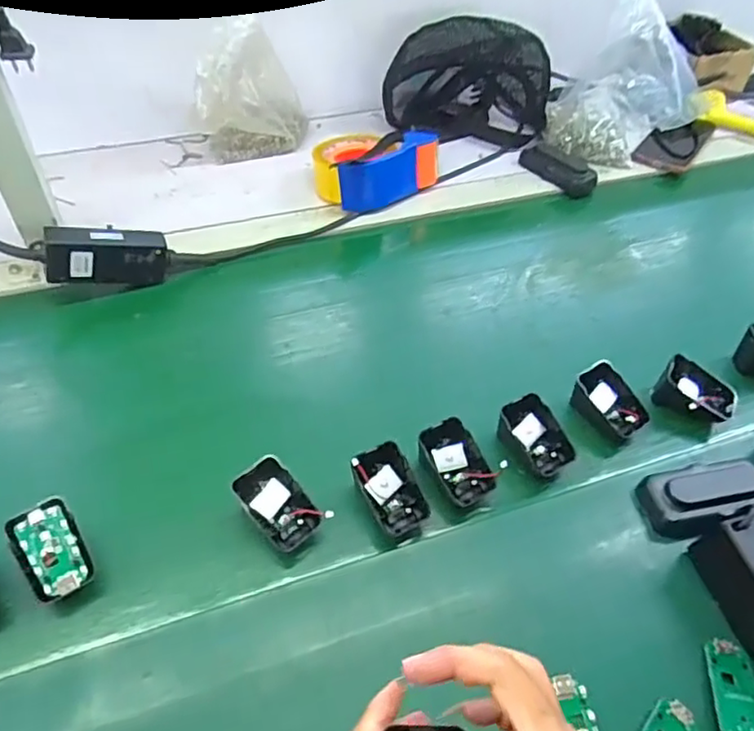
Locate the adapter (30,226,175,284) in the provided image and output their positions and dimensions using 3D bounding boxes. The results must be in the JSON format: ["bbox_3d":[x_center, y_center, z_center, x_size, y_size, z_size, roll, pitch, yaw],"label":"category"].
[{"bbox_3d":[-0.280,-0.111,0.638,0.127,0.059,0.026,-2,42,-31],"label":"adapter"}]

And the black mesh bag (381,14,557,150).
[{"bbox_3d":[0.142,-0.428,0.900,0.222,0.152,0.156,11,47,10],"label":"black mesh bag"}]

